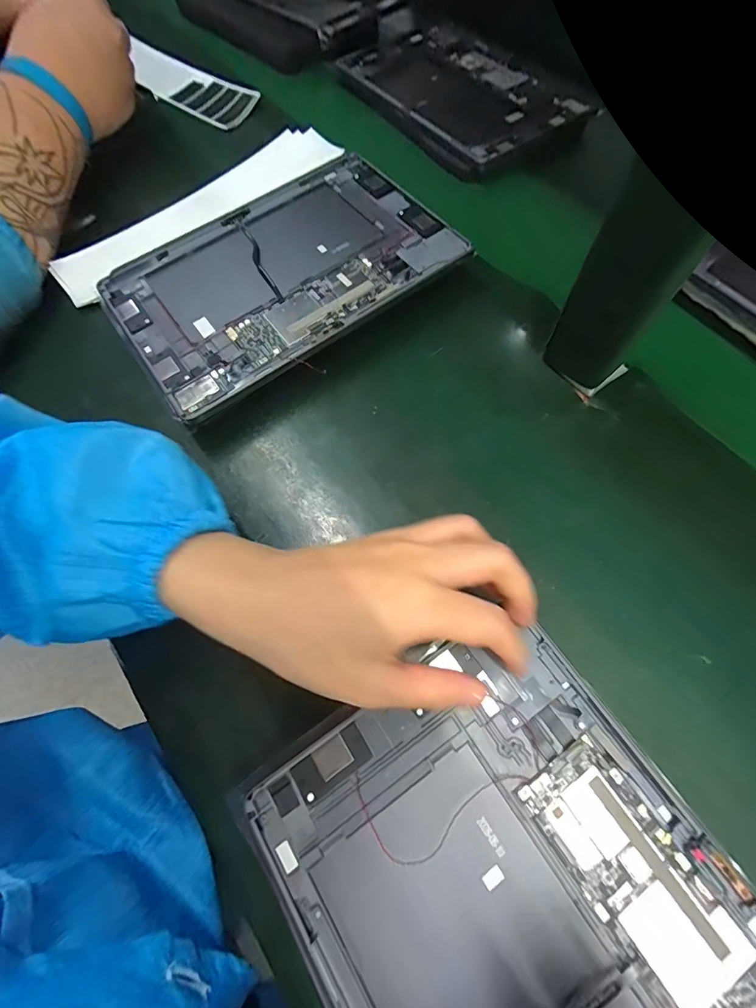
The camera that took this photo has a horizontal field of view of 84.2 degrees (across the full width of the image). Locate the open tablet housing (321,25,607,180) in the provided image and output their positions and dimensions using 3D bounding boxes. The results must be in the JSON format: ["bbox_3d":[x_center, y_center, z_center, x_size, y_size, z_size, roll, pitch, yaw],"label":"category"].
[{"bbox_3d":[0.092,-0.463,0.468,0.181,0.011,0.275,-29,68,-12],"label":"open tablet housing"}]

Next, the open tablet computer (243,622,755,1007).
[{"bbox_3d":[0.075,0.193,0.175,0.166,0.030,0.249,-33,69,-13],"label":"open tablet computer"}]

